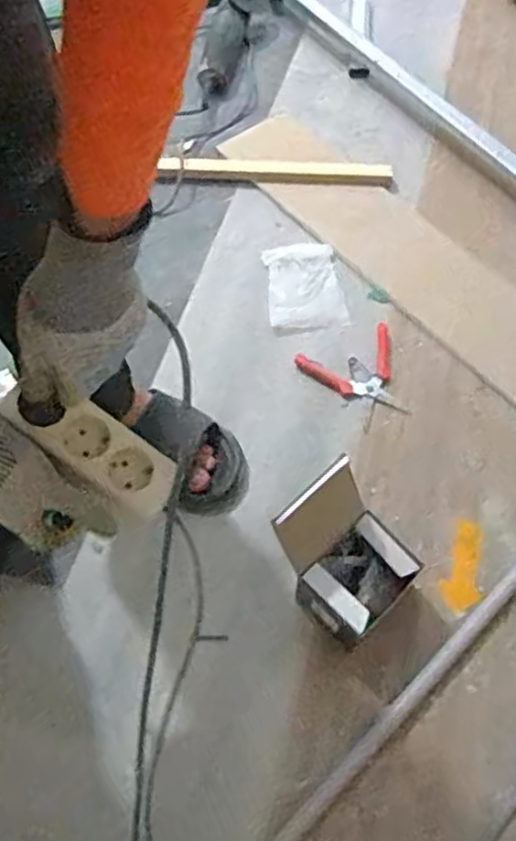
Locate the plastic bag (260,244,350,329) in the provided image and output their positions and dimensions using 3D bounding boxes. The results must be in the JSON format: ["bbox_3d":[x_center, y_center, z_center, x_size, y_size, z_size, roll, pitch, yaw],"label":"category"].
[{"bbox_3d":[0.070,-0.205,1.063,0.112,0.012,0.163,-6,61,-1],"label":"plastic bag"}]

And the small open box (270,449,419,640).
[{"bbox_3d":[0.098,0.151,0.761,0.127,0.166,0.137,-37,65,-17],"label":"small open box"}]

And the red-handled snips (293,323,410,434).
[{"bbox_3d":[0.141,-0.057,0.964,0.138,0.012,0.143,-19,62,-9],"label":"red-handled snips"}]

